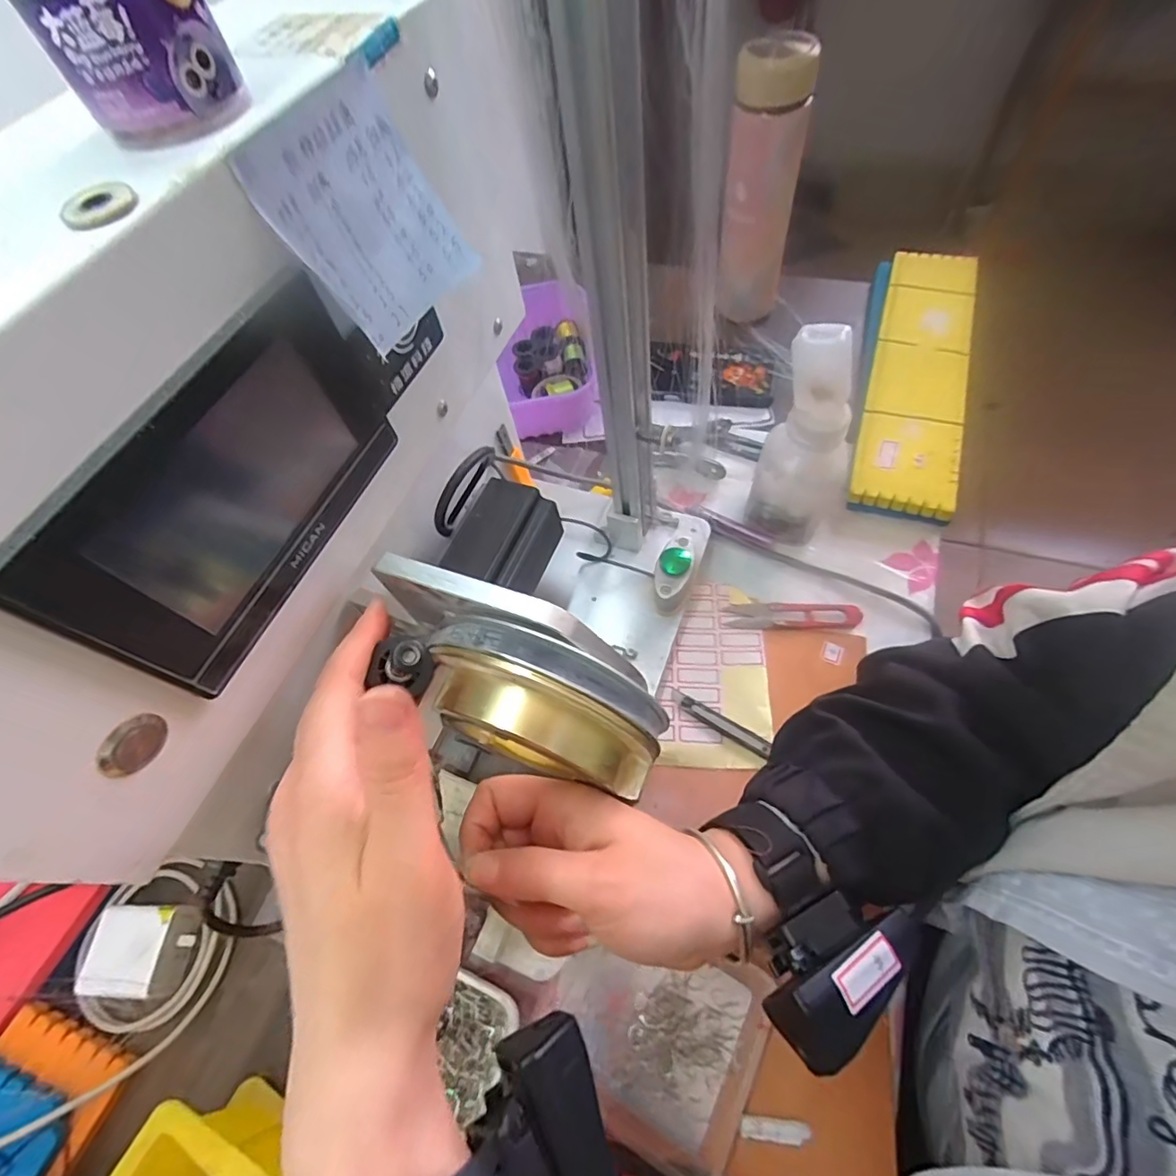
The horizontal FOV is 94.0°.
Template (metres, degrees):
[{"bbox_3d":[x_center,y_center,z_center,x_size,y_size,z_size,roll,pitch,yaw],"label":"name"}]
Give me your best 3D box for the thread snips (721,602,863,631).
[{"bbox_3d":[0.160,0.021,0.432,0.101,0.013,0.025,-3,60,6],"label":"thread snips"}]

